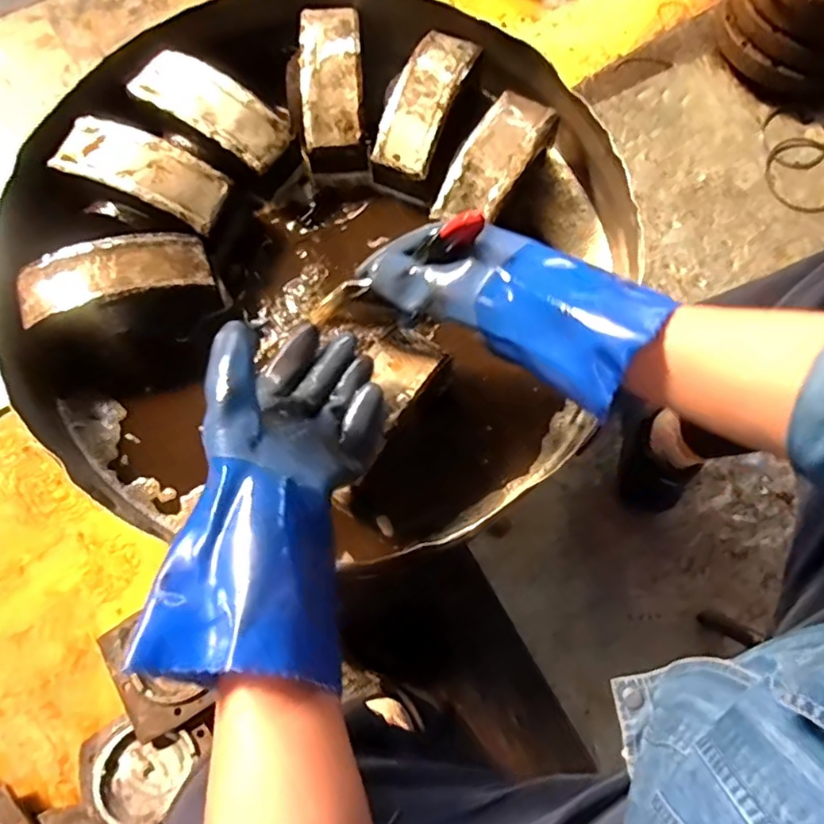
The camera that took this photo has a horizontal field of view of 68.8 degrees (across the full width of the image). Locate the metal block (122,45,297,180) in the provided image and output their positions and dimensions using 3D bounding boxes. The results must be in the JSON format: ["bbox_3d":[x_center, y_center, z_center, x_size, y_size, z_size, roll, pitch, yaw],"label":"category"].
[{"bbox_3d":[-0.188,-0.285,0.562,0.149,0.032,0.059,33,76,5],"label":"metal block"}]

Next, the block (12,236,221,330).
[{"bbox_3d":[-0.255,-0.118,0.515,0.154,0.033,0.060,-17,77,-7],"label":"block"}]

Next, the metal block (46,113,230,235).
[{"bbox_3d":[-0.242,-0.217,0.540,0.147,0.032,0.058,22,76,3],"label":"metal block"}]

